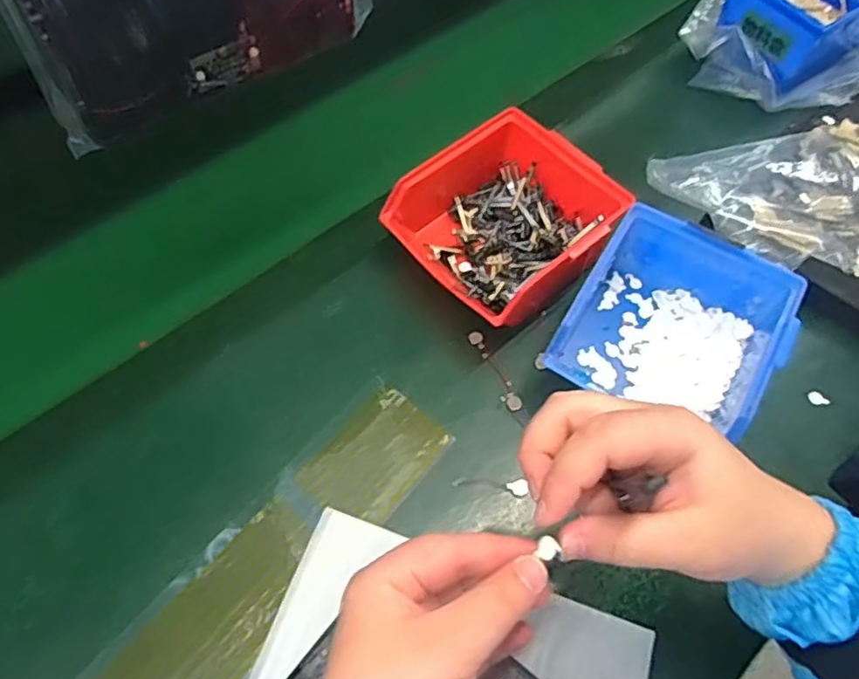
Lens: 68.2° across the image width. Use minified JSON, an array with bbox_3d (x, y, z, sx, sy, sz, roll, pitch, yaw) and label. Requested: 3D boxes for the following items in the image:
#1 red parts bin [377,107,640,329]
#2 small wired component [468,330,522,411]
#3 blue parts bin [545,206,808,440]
[{"bbox_3d":[0.053,-0.083,0.459,0.134,0.064,0.147,-36,65,-22],"label":"red parts bin"},{"bbox_3d":[0.045,0.020,0.437,0.013,0.006,0.065,-18,59,-13],"label":"small wired component"},{"bbox_3d":[0.160,-0.008,0.421,0.126,0.061,0.128,28,63,15],"label":"blue parts bin"}]

